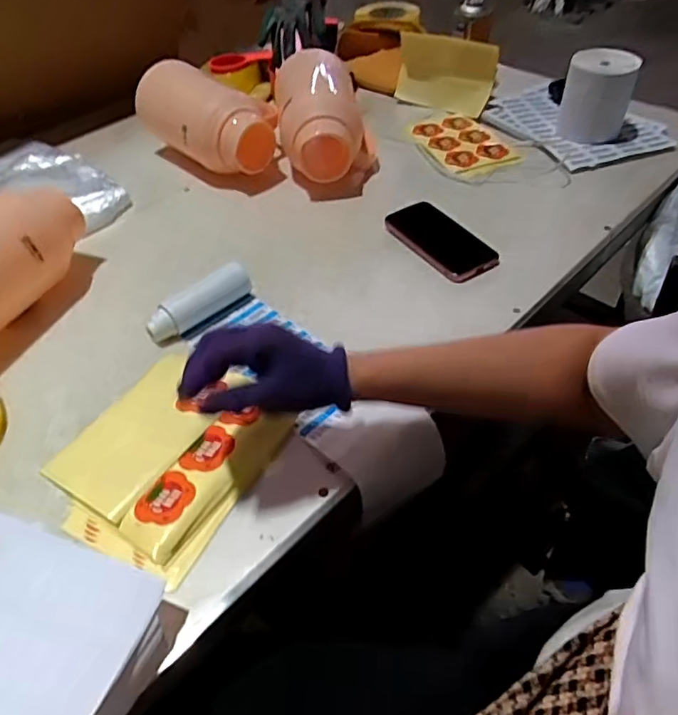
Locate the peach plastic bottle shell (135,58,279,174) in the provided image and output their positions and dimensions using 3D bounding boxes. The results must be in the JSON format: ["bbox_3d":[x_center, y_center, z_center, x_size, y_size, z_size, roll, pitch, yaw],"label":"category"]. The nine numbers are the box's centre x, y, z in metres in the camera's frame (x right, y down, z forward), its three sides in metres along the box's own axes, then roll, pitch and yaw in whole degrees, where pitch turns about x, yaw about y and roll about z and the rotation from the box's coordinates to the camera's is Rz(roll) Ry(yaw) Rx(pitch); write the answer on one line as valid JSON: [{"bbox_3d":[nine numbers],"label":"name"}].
[{"bbox_3d":[-0.217,-0.409,0.960,0.287,0.136,0.145,32,56,29],"label":"peach plastic bottle shell"}]

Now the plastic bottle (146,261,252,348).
[{"bbox_3d":[-0.168,-0.068,0.687,0.135,0.041,0.031,-35,54,-27],"label":"plastic bottle"}]

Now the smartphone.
[{"bbox_3d":[0.139,-0.163,0.784,0.082,0.019,0.168,-29,52,-23],"label":"smartphone"}]

